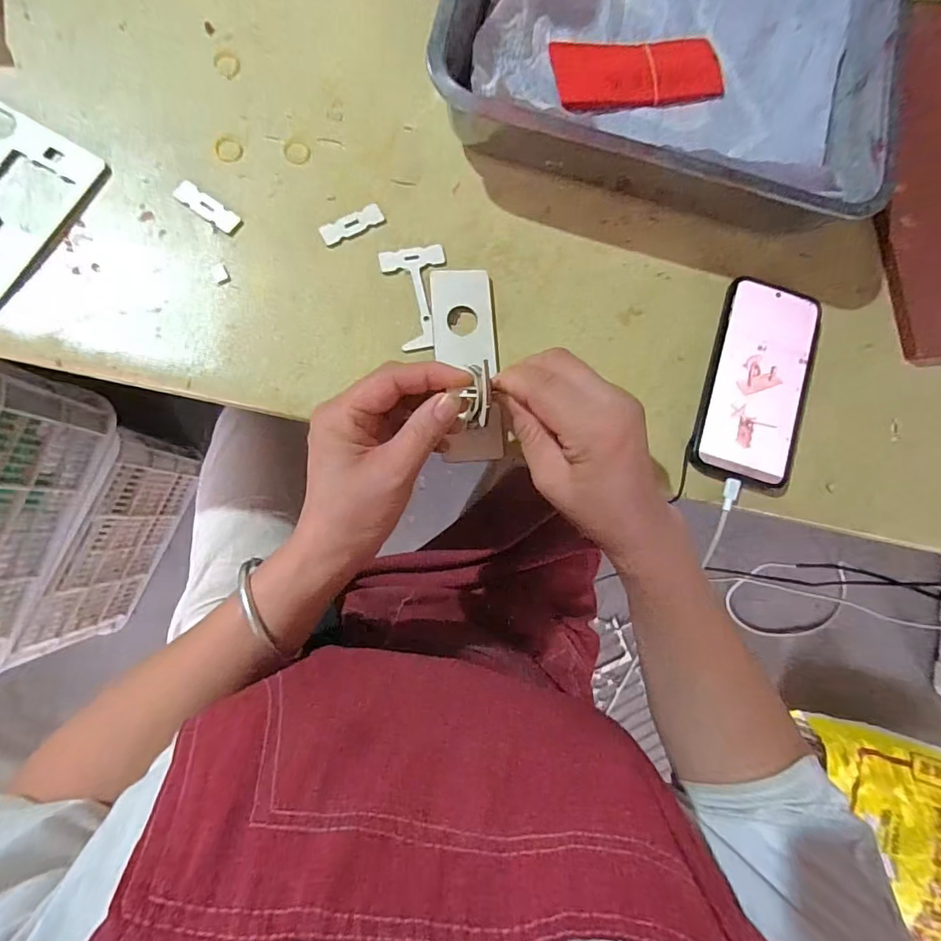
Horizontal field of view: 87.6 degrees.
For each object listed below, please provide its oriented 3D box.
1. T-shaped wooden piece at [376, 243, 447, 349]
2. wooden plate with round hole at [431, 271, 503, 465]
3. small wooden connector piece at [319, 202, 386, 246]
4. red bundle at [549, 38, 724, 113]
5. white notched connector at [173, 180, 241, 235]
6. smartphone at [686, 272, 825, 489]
[{"bbox_3d":[-0.038,-0.131,0.373,0.048,0.005,0.079,-10,85,-7],"label":"T-shaped wooden piece"},{"bbox_3d":[-0.002,-0.080,0.368,0.047,0.008,0.146,-5,84,-6],"label":"wooden plate with round hole"},{"bbox_3d":[-0.090,-0.187,0.372,0.049,0.004,0.015,-30,88,-8],"label":"small wooden connector piece"},{"bbox_3d":[0.139,-0.325,0.404,0.144,0.009,0.060,-11,85,-7],"label":"red bundle"},{"bbox_3d":[-0.193,-0.193,0.359,0.051,0.004,0.016,35,82,-1],"label":"white notched connector"},{"bbox_3d":[0.226,-0.069,0.389,0.078,0.016,0.159,17,82,-4],"label":"smartphone"}]

